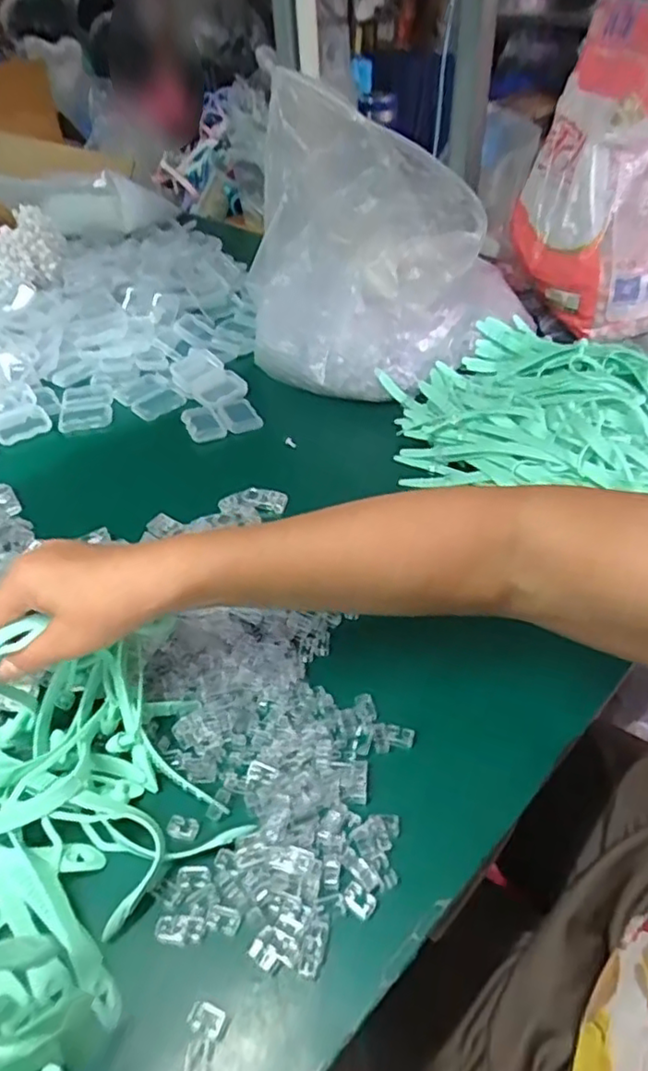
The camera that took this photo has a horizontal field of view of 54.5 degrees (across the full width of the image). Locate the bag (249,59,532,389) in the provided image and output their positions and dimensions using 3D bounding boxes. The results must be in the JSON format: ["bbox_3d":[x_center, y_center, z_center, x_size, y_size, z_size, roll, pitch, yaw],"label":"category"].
[{"bbox_3d":[0.058,-0.308,0.678,0.253,0.240,0.224,-30,49,-25],"label":"bag"}]

